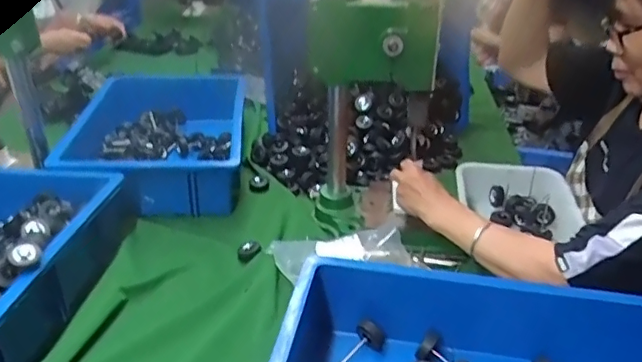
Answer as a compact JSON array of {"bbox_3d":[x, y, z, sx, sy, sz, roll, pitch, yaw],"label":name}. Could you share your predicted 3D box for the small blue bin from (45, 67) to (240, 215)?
[{"bbox_3d":[-0.318,-0.097,1.143,0.313,0.109,0.504,-3,29,-5],"label":"small blue bin"}]

